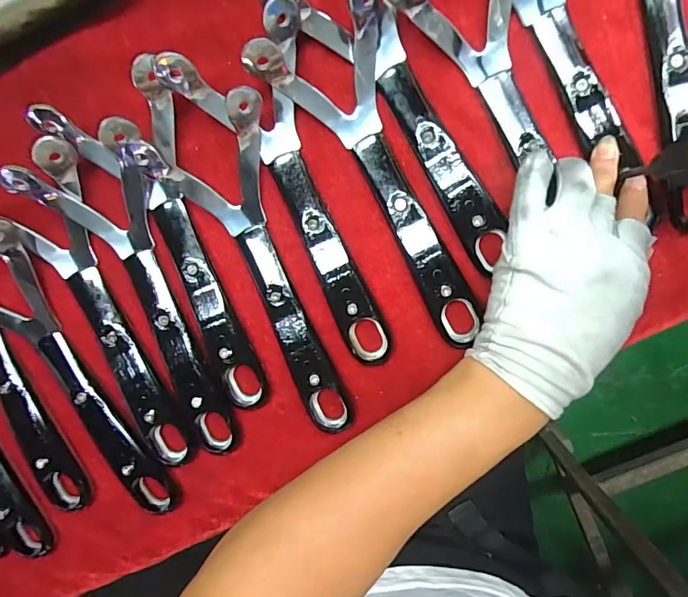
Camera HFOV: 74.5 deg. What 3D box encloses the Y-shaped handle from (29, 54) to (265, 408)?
[{"bbox_3d":[-0.103,-0.028,0.290,0.075,0.033,0.217,-24,95,6],"label":"Y-shaped handle"}]

